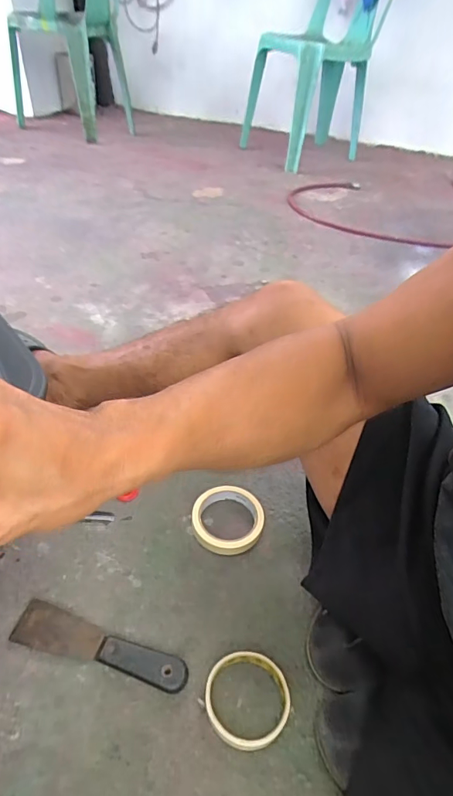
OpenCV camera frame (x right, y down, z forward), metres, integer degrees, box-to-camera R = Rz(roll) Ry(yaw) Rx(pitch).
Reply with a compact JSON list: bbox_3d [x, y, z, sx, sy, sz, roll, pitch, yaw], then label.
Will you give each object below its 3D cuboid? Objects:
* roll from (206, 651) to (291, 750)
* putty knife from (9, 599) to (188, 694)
[{"bbox_3d":[0.022,0.307,0.463,0.084,0.020,0.083,2,43,-2],"label":"roll"},{"bbox_3d":[-0.138,0.270,0.497,0.198,0.015,0.048,12,43,9],"label":"putty knife"}]

